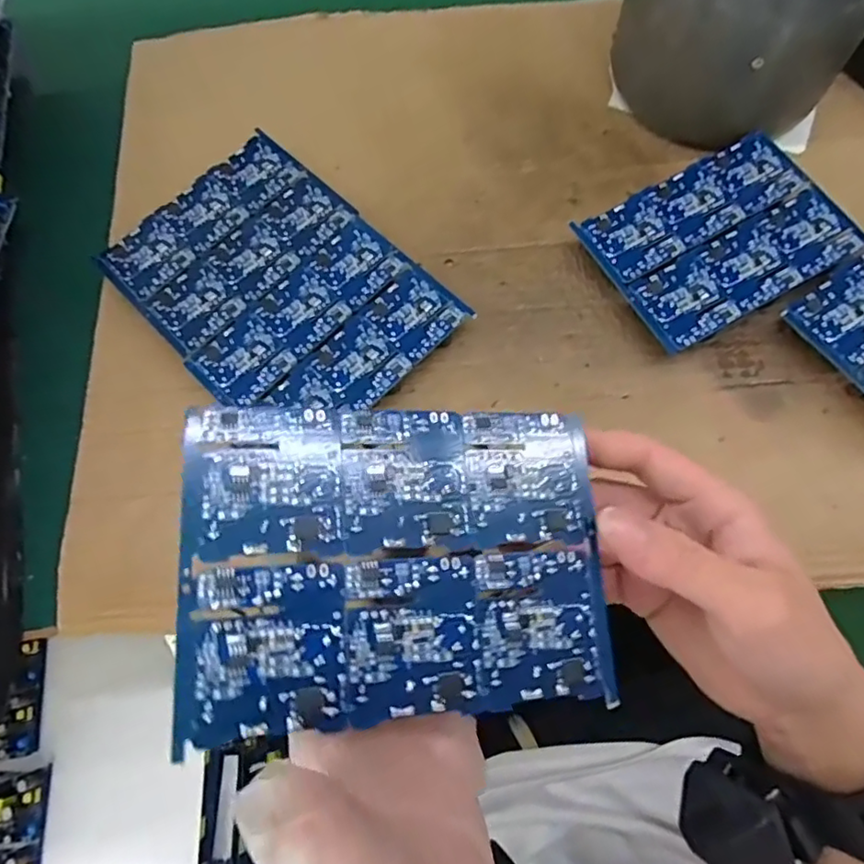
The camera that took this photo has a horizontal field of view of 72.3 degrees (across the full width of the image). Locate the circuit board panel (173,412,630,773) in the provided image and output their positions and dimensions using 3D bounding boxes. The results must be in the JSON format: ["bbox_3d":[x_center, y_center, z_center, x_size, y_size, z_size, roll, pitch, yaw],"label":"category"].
[{"bbox_3d":[-0.007,0.038,0.187,0.131,0.004,0.094,1,74,-17],"label":"circuit board panel"}]

